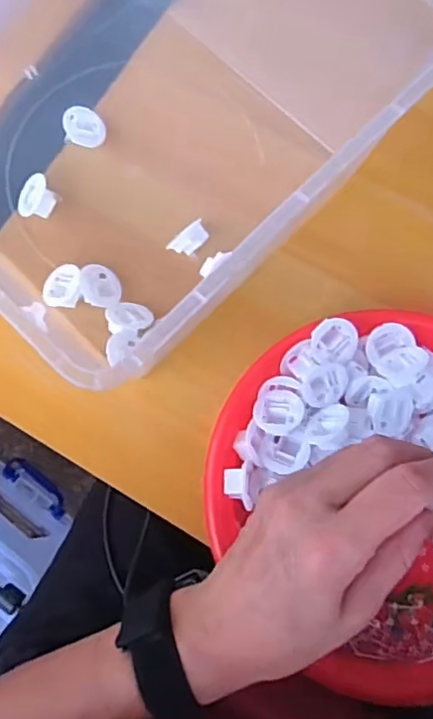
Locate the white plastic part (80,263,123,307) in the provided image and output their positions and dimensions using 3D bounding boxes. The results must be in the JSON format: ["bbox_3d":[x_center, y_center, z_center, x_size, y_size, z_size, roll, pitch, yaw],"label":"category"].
[{"bbox_3d":[-0.082,-0.052,0.428,0.027,0.012,0.030,-3,75,-2],"label":"white plastic part"}]

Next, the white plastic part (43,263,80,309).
[{"bbox_3d":[-0.109,-0.052,0.431,0.031,0.010,0.031,3,74,29],"label":"white plastic part"}]

